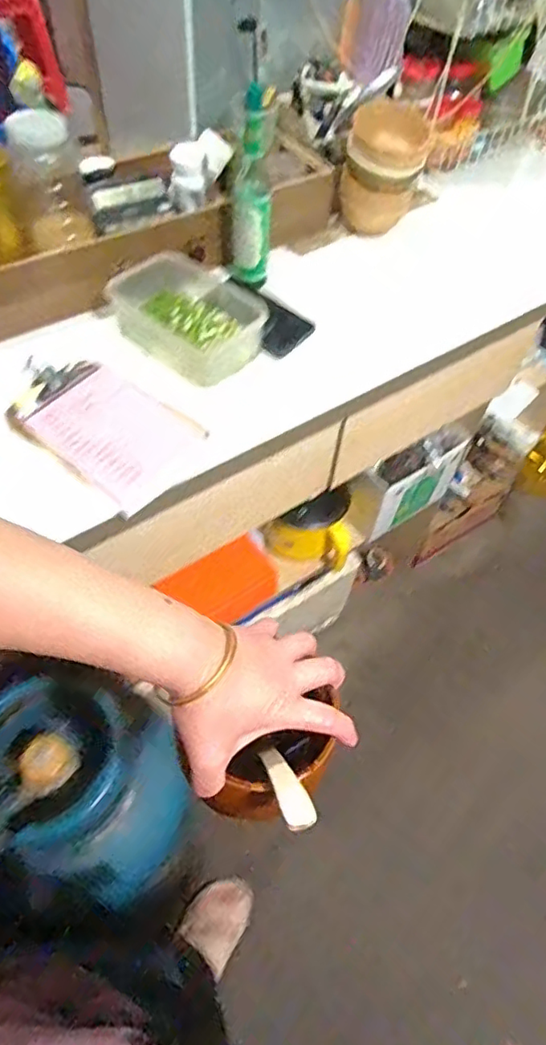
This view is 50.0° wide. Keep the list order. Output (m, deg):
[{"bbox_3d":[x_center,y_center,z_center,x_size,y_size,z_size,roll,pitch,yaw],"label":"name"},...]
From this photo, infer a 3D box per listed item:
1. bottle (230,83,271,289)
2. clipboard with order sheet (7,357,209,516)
[{"bbox_3d":[-0.029,-0.414,0.760,0.052,0.213,0.047,7,55,2],"label":"bottle"},{"bbox_3d":[-0.194,-0.114,0.673,0.235,0.020,0.135,34,60,18],"label":"clipboard with order sheet"}]

